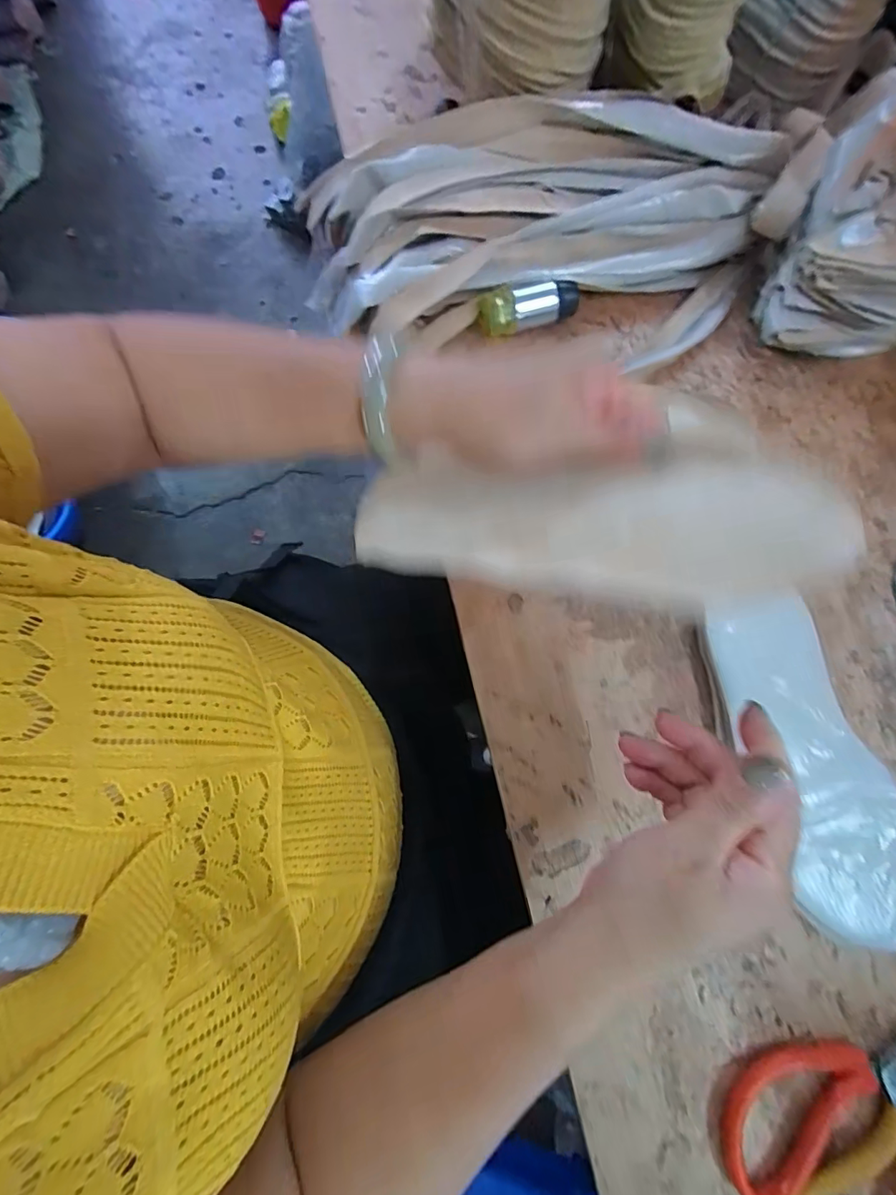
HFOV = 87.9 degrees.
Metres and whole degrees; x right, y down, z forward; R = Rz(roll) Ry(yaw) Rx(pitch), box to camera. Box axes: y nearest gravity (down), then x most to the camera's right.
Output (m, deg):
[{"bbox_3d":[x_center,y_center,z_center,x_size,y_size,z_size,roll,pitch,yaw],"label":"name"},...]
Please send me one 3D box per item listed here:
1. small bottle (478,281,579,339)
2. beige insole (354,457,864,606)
[{"bbox_3d":[0.067,-0.244,0.389,0.085,0.022,0.028,-15,76,-4],"label":"small bottle"},{"bbox_3d":[0.059,-0.037,0.242,0.233,0.017,0.068,5,74,22],"label":"beige insole"}]

